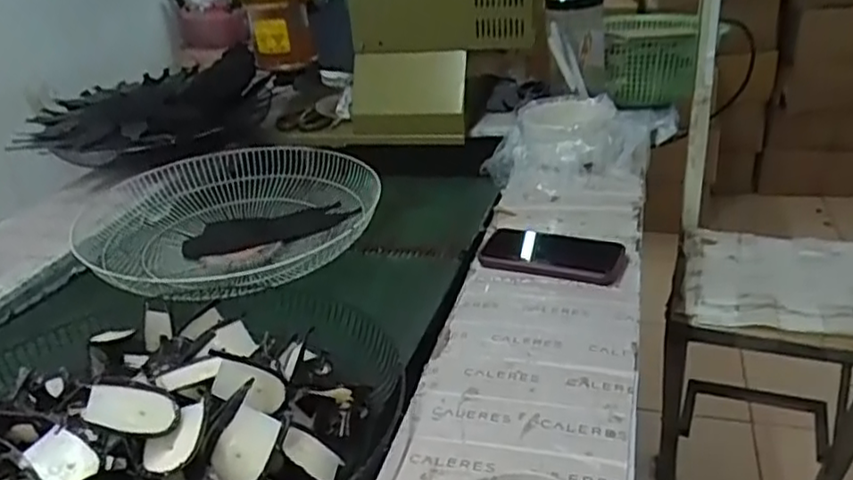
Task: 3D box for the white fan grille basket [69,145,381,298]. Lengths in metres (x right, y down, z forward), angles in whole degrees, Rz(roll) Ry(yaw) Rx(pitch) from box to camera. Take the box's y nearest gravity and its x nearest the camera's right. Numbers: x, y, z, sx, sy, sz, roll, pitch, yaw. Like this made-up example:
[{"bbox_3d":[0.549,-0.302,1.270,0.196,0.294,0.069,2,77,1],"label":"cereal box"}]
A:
[{"bbox_3d":[-0.297,-0.029,1.061,0.455,0.074,0.424,18,35,37],"label":"white fan grille basket"}]

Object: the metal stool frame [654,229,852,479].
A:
[{"bbox_3d":[0.571,0.349,1.202,0.305,0.678,0.311,6,29,21],"label":"metal stool frame"}]

